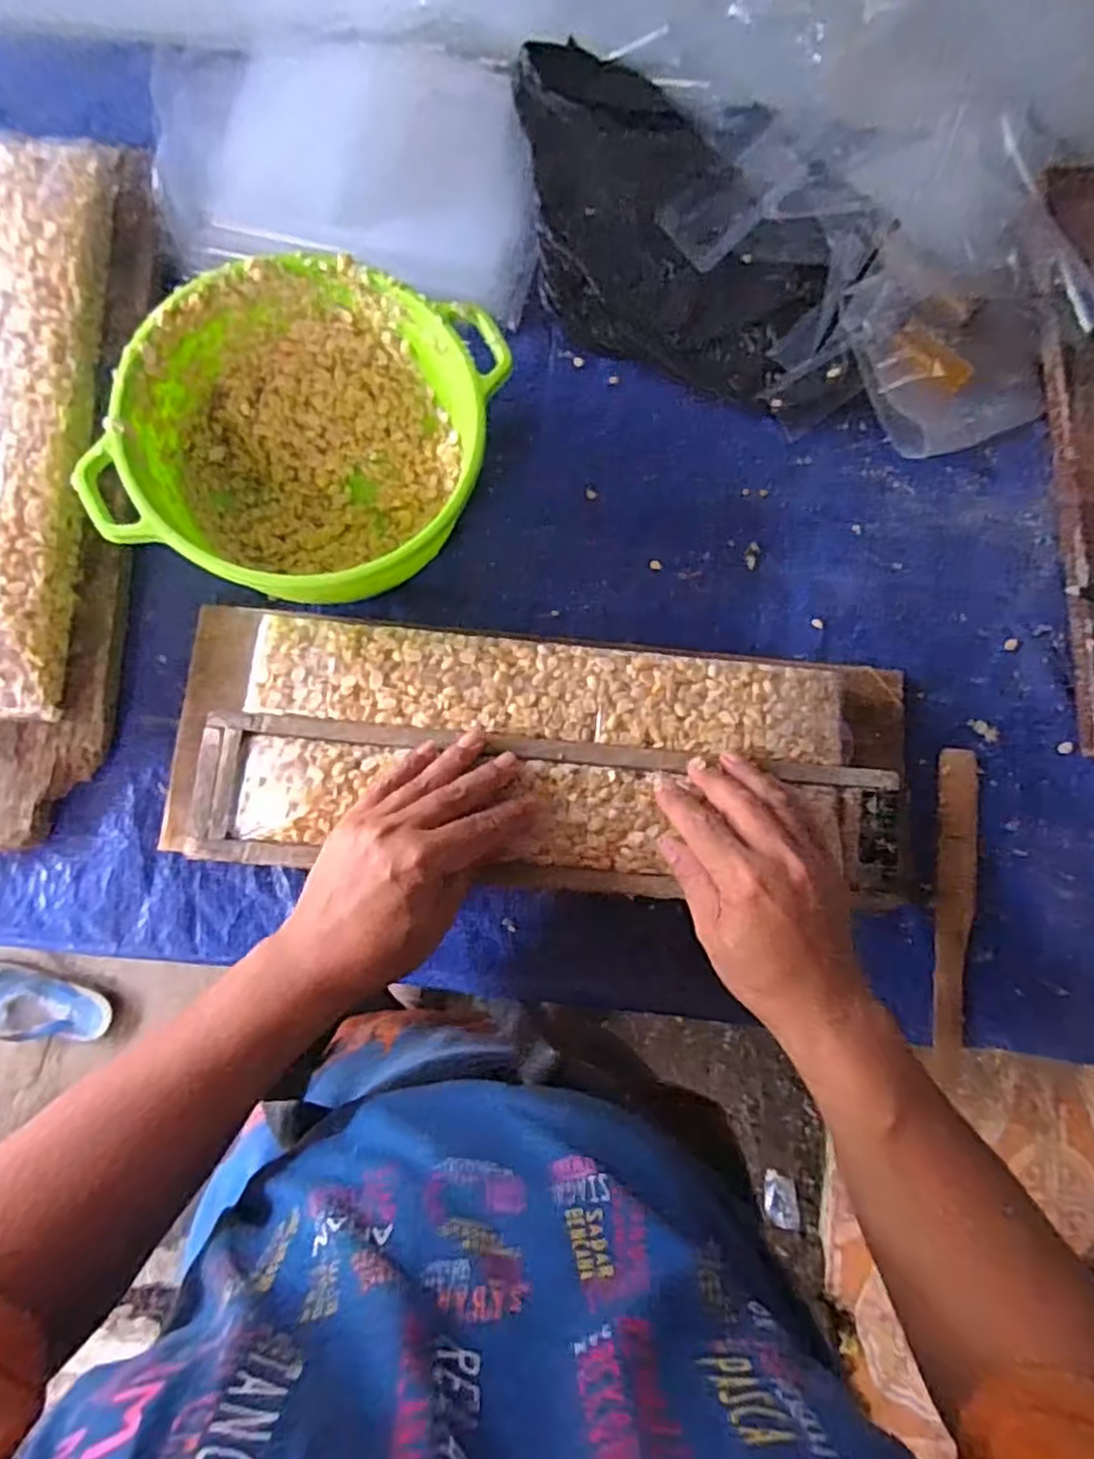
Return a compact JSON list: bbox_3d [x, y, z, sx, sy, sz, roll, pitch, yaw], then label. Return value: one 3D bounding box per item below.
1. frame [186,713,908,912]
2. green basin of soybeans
[{"bbox_3d":[0.005,0.054,0.456,0.423,0.053,0.091,5,81,-3],"label":"frame"},{"bbox_3d":[-0.144,-0.178,0.460,0.209,0.083,0.198,13,81,-3],"label":"green basin of soybeans"}]

